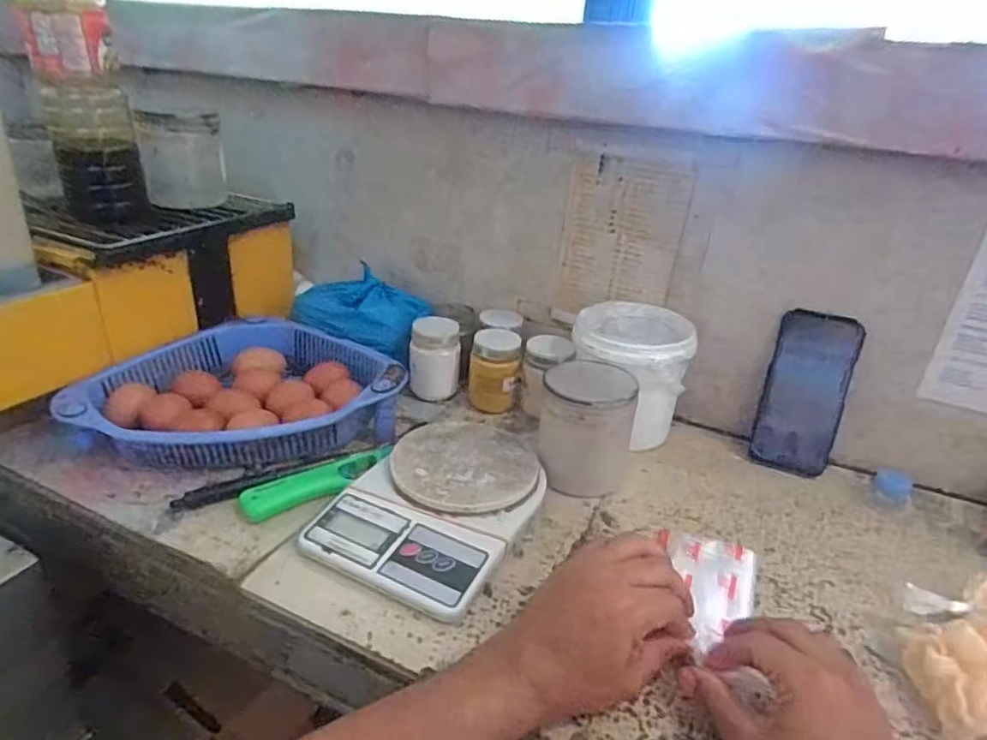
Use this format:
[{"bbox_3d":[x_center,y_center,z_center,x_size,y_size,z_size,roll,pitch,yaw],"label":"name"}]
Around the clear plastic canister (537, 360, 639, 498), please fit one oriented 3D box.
[{"bbox_3d":[0.086,0.058,0.583,0.086,0.107,0.076,11,27,12],"label":"clear plastic canister"}]

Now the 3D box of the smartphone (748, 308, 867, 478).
[{"bbox_3d":[0.319,0.025,0.629,0.076,0.162,0.013,15,6,19],"label":"smartphone"}]

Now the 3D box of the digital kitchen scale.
[{"bbox_3d":[-0.045,0.110,0.535,0.149,0.037,0.203,16,29,21],"label":"digital kitchen scale"}]

